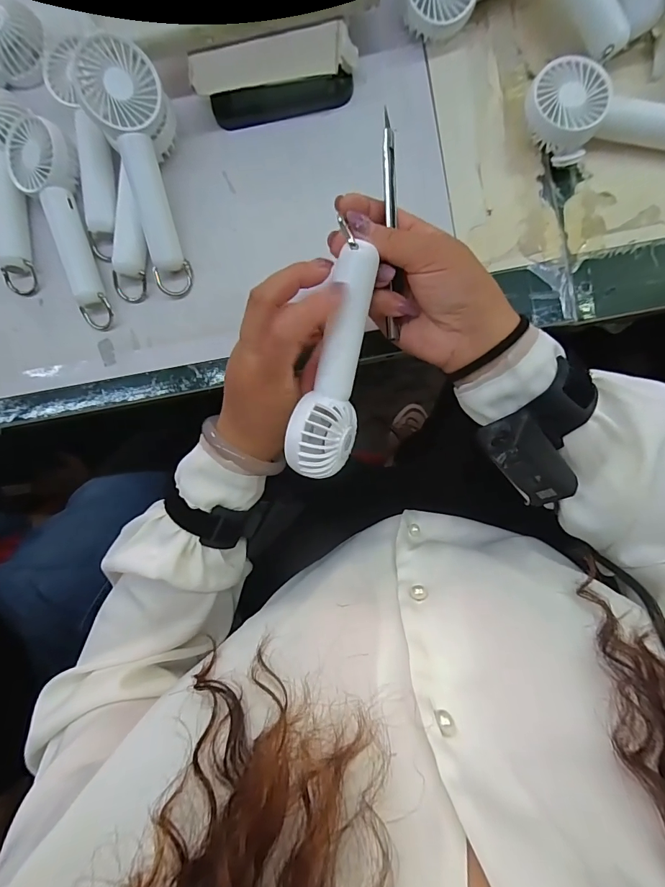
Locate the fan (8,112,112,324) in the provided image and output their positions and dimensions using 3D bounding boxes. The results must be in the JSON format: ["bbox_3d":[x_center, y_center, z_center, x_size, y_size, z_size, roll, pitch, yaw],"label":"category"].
[{"bbox_3d":[-0.231,-0.181,0.338,0.059,0.039,0.168,-9,90,5],"label":"fan"}]

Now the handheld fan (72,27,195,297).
[{"bbox_3d":[-0.145,-0.207,0.318,0.046,0.029,0.167,-6,116,5],"label":"handheld fan"}]

